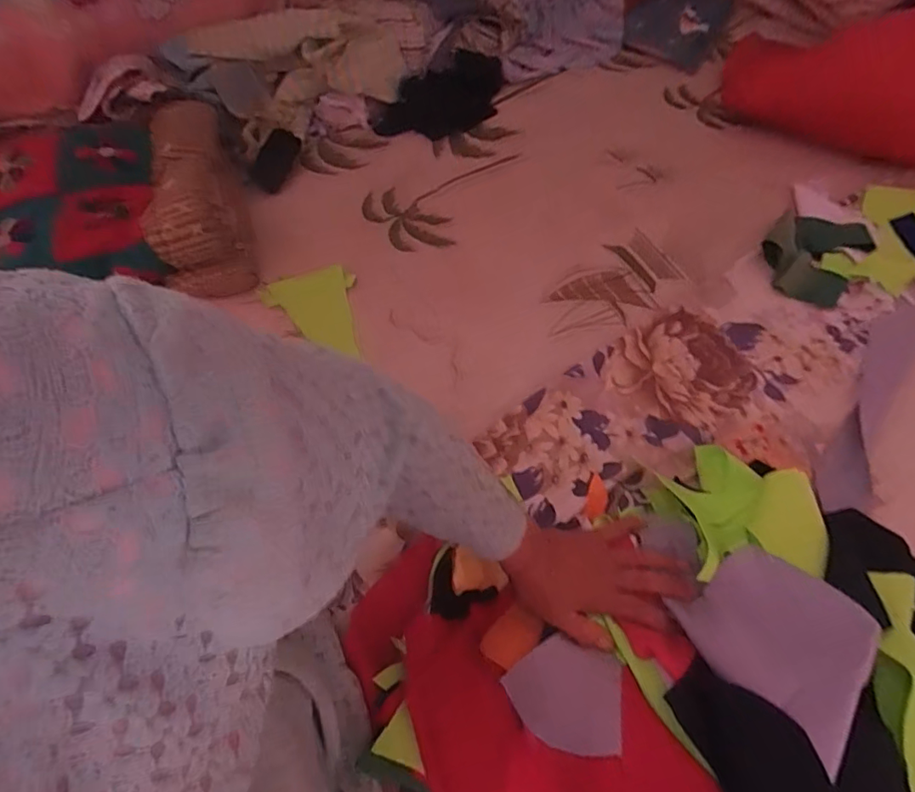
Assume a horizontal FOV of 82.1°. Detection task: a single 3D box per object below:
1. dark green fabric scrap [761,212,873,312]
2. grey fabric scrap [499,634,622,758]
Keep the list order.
[{"bbox_3d":[0.486,-0.197,0.721,0.118,0.037,0.150,36,68,20],"label":"dark green fabric scrap"},{"bbox_3d":[0.088,0.245,0.434,0.091,0.016,0.078,12,59,9],"label":"grey fabric scrap"}]

